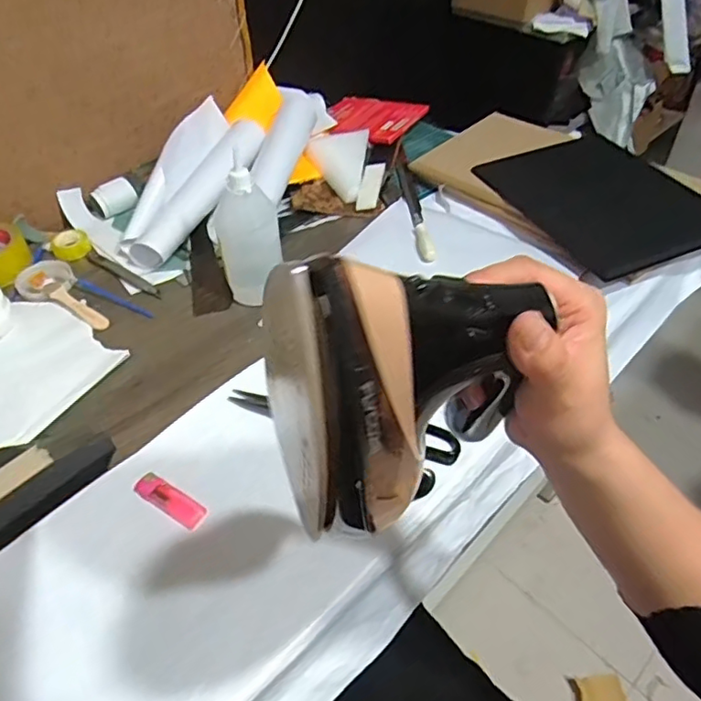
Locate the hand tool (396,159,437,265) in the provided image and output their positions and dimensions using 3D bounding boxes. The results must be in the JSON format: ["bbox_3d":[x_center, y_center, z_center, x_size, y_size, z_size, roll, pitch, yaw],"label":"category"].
[{"bbox_3d":[0.097,-0.225,0.897,0.021,0.018,0.276,-2,46,-3],"label":"hand tool"}]

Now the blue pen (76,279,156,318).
[{"bbox_3d":[-0.309,-0.070,0.772,0.133,0.004,0.012,22,49,20],"label":"blue pen"}]

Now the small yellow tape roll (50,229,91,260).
[{"bbox_3d":[-0.407,-0.156,0.858,0.053,0.017,0.060,-26,51,-24],"label":"small yellow tape roll"}]

